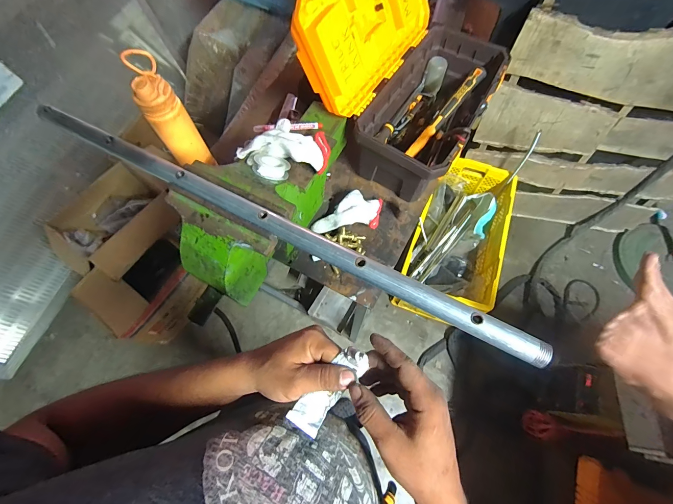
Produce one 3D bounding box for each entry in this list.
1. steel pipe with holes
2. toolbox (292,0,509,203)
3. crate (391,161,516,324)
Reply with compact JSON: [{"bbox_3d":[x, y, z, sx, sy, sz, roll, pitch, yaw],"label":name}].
[{"bbox_3d":[-0.127,-0.059,0.460,0.878,0.028,0.032,26,69,12],"label":"steel pipe with holes"},{"bbox_3d":[0.174,-0.405,0.684,0.345,0.308,0.437,30,70,14],"label":"toolbox"},{"bbox_3d":[0.526,-0.037,1.412,0.347,0.349,0.676,20,68,10],"label":"crate"}]

